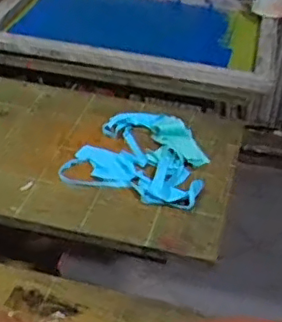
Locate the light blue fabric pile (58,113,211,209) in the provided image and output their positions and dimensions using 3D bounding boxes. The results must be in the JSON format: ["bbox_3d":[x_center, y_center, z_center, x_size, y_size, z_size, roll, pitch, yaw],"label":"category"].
[{"bbox_3d":[0.010,-0.010,1.022,0.218,0.024,0.213,17,38,16],"label":"light blue fabric pile"}]

